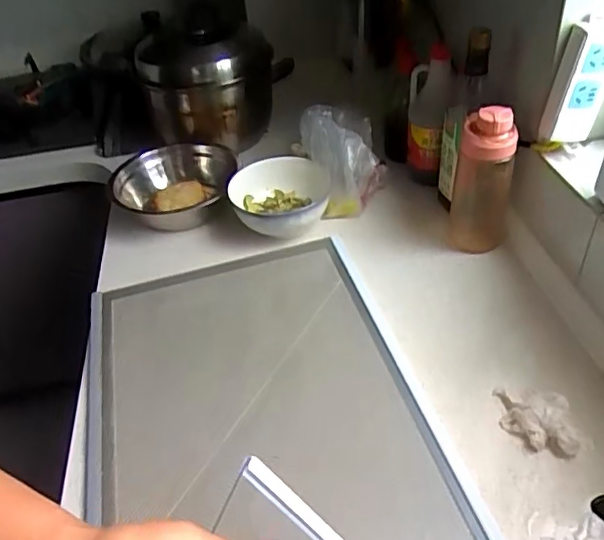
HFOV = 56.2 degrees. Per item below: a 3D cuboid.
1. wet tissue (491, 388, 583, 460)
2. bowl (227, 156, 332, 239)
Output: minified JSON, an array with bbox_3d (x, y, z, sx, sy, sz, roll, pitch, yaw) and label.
[{"bbox_3d":[0.231,0.149,0.560,0.065,0.029,0.072,1,41,9],"label":"wet tissue"},{"bbox_3d":[-0.033,-0.104,0.826,0.143,0.056,0.143,-1,40,7],"label":"bowl"}]

